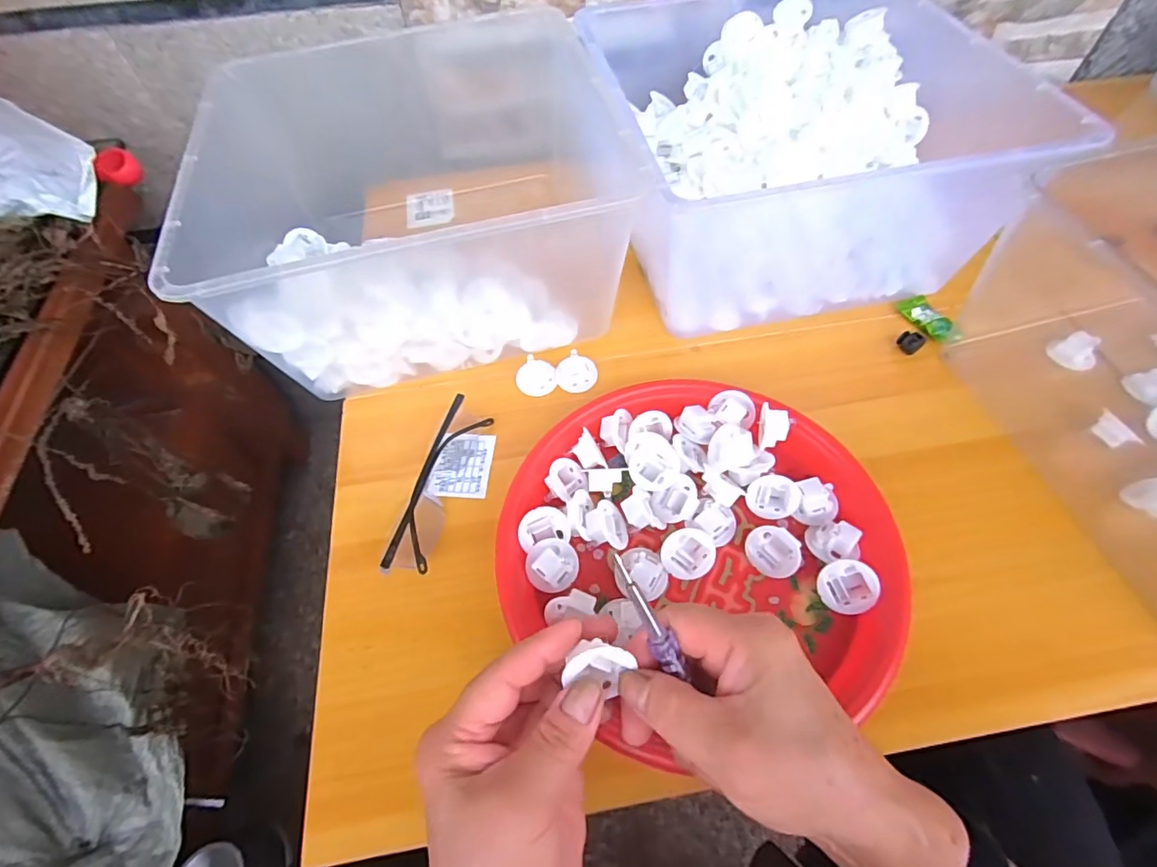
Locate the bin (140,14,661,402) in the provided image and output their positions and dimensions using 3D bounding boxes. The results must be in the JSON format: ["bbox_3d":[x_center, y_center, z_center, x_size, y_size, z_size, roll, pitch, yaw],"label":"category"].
[{"bbox_3d":[-0.137,-0.221,0.470,0.292,0.157,0.377,-12,58,-6],"label":"bin"}]

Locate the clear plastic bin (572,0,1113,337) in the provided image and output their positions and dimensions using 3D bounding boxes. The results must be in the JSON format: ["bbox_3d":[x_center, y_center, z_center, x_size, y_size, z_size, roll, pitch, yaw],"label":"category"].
[{"bbox_3d":[0.177,-0.269,0.473,0.283,0.132,0.341,-7,58,-3],"label":"clear plastic bin"}]

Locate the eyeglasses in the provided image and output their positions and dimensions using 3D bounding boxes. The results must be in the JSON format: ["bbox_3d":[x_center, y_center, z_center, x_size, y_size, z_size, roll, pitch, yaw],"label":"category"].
[{"bbox_3d":[-0.096,0.035,0.368,0.030,0.030,0.127,12,59,9],"label":"eyeglasses"}]

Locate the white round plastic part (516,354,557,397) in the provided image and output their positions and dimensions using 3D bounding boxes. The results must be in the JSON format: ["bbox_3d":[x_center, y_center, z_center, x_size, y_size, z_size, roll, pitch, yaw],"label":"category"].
[{"bbox_3d":[-0.034,-0.046,0.421,0.031,0.020,0.028,-10,58,-4],"label":"white round plastic part"}]

